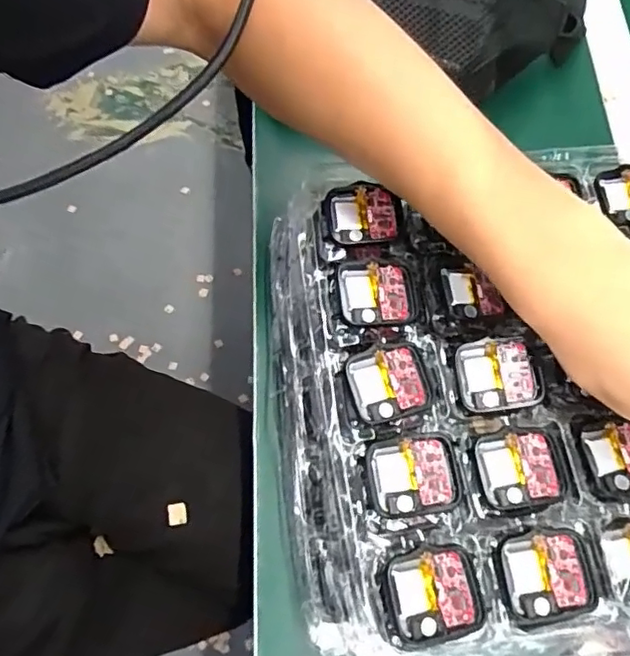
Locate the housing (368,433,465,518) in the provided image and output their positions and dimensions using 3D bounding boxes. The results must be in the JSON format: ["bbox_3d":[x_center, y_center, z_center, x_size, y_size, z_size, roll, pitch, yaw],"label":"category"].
[{"bbox_3d":[0.049,0.072,0.282,0.045,0.008,0.035,-5,70,-5],"label":"housing"}]

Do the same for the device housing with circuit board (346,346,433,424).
[{"bbox_3d":[0.038,0.028,0.297,0.039,0.008,0.036,-13,71,-8],"label":"device housing with circuit board"}]

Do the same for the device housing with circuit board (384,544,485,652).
[{"bbox_3d":[0.054,0.120,0.260,0.044,0.010,0.038,-3,70,-5],"label":"device housing with circuit board"}]

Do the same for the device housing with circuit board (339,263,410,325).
[{"bbox_3d":[0.033,-0.018,0.314,0.039,0.008,0.035,-3,70,-4],"label":"device housing with circuit board"}]

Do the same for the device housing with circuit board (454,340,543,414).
[{"bbox_3d":[0.096,0.025,0.303,0.040,0.009,0.036,-2,70,-4],"label":"device housing with circuit board"}]

